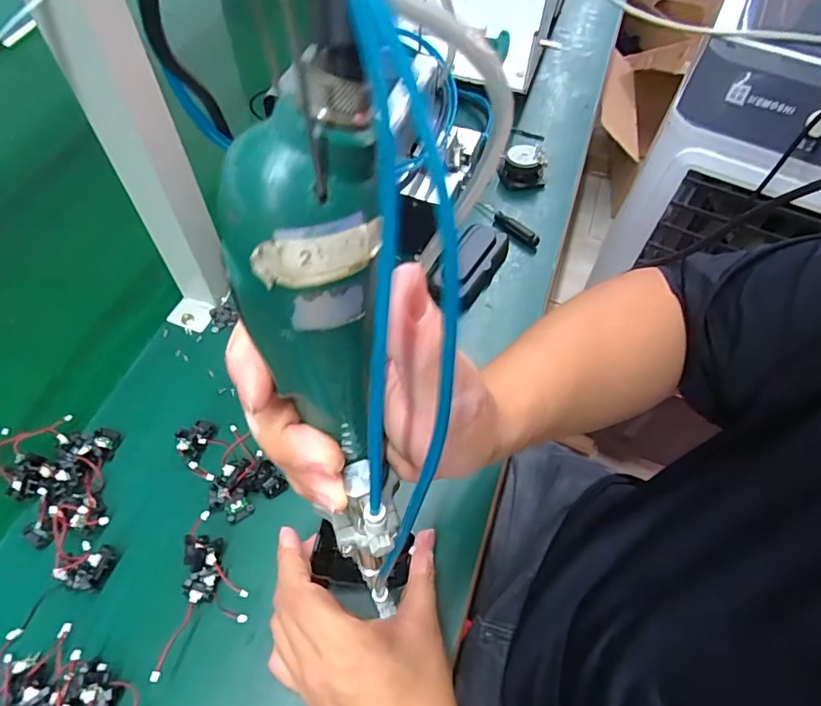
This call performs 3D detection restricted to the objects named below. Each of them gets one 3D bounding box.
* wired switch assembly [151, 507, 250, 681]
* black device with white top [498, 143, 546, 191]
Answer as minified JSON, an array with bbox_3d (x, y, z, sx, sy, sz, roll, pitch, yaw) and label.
[{"bbox_3d":[-0.146,0.173,0.374,0.051,0.020,0.108,6,58,1],"label":"wired switch assembly"},{"bbox_3d":[0.137,-0.224,0.632,0.056,0.032,0.048,11,58,5],"label":"black device with white top"}]

